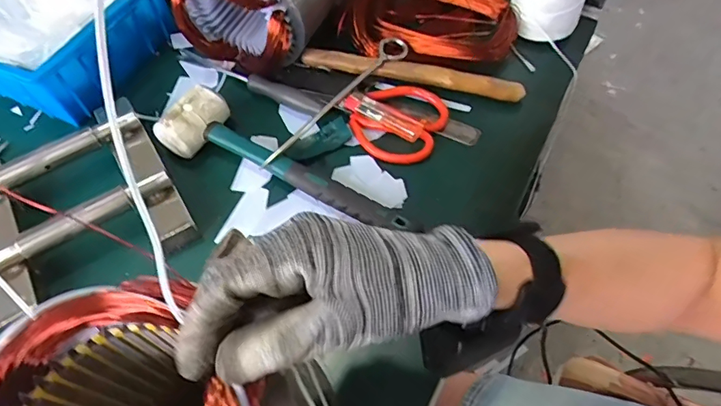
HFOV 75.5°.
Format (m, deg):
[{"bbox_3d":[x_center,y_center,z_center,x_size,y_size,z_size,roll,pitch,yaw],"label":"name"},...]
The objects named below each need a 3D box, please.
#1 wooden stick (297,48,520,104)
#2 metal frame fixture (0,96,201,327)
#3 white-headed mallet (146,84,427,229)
[{"bbox_3d":[0.054,-0.144,0.517,0.243,0.020,0.022,9,59,10],"label":"wooden stick"},{"bbox_3d":[-0.278,-0.003,0.446,0.177,0.045,0.191,-31,60,-15],"label":"metal frame fixture"},{"bbox_3d":[-0.067,-0.042,0.452,0.280,0.051,0.070,19,61,16],"label":"white-headed mallet"}]

